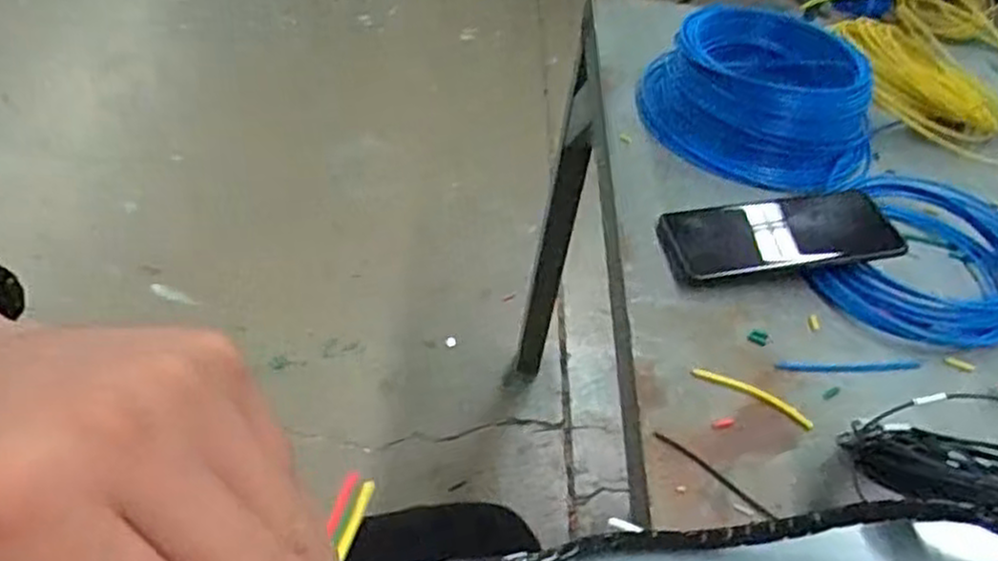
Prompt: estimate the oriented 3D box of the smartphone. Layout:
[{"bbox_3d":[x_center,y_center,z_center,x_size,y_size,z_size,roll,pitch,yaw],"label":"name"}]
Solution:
[{"bbox_3d":[0.207,-0.036,0.579,0.167,0.012,0.075,-9,51,-1],"label":"smartphone"}]

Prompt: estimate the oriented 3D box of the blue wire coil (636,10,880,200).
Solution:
[{"bbox_3d":[0.236,-0.168,0.680,0.204,0.075,0.163,26,47,17],"label":"blue wire coil"}]

